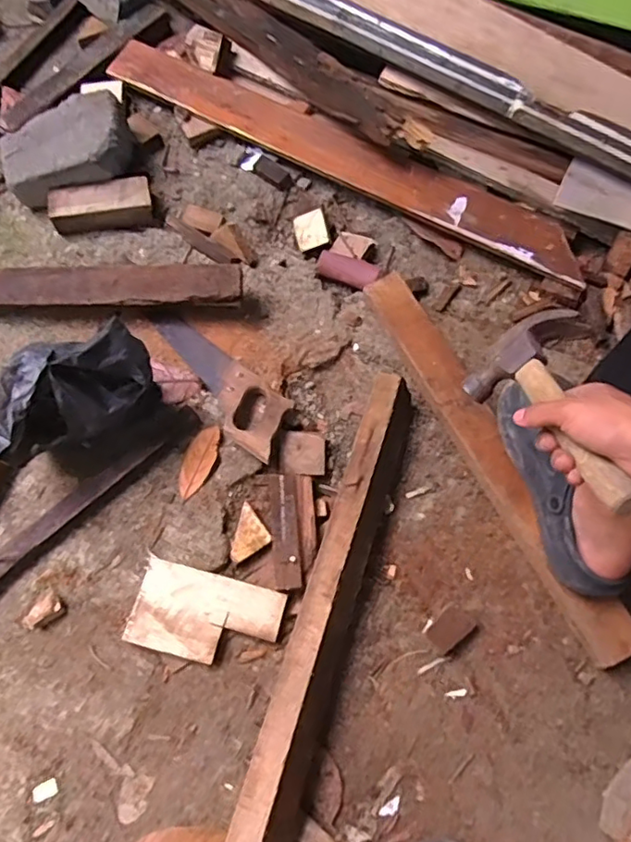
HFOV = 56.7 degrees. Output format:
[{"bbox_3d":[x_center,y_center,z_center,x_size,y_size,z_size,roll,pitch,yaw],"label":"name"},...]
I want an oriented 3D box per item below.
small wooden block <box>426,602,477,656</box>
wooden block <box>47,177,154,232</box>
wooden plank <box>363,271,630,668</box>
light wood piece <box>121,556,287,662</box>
[{"bbox_3d":[0.163,0.251,0.706,0.055,0.021,0.039,-41,74,-13],"label":"small wooden block"},{"bbox_3d":[-0.343,-0.345,0.941,0.155,0.045,0.067,-11,69,-3],"label":"wooden block"},{"bbox_3d":[0.224,0.036,0.768,0.061,0.056,0.561,-25,71,-8],"label":"wooden plank"},{"bbox_3d":[-0.131,0.235,0.706,0.172,0.024,0.100,14,70,6],"label":"light wood piece"}]

